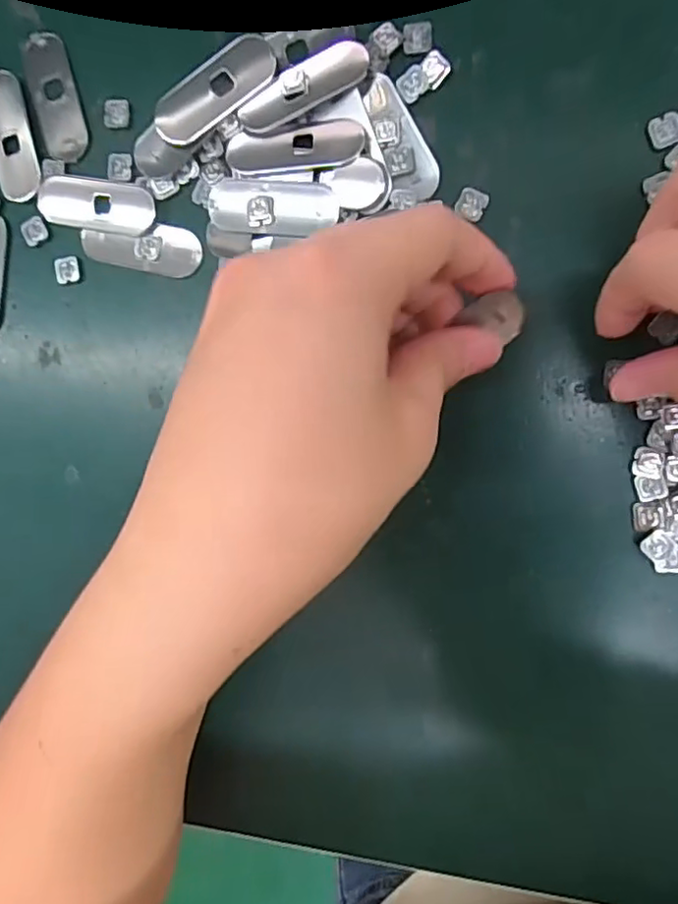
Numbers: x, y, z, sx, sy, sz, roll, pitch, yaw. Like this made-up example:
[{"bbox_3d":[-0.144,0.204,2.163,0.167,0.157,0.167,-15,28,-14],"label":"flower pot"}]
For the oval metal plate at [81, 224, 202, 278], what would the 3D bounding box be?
[{"bbox_3d":[-0.078,-0.081,0.238,0.049,0.004,0.019,14,96,8],"label":"oval metal plate"}]

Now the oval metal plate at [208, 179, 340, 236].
[{"bbox_3d":[-0.025,-0.091,0.226,0.049,0.004,0.018,7,95,9],"label":"oval metal plate"}]

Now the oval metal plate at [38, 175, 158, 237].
[{"bbox_3d":[-0.096,-0.098,0.239,0.048,0.004,0.019,11,95,8],"label":"oval metal plate"}]

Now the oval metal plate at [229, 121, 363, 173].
[{"bbox_3d":[-0.016,-0.112,0.221,0.050,0.004,0.017,-4,93,10],"label":"oval metal plate"}]

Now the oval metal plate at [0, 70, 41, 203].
[{"bbox_3d":[-0.131,-0.126,0.241,0.016,0.004,0.050,-10,92,10],"label":"oval metal plate"}]

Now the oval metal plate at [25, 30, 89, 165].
[{"bbox_3d":[-0.112,-0.140,0.241,0.017,0.004,0.049,-13,91,10],"label":"oval metal plate"}]

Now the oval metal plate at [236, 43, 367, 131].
[{"bbox_3d":[-0.013,-0.134,0.222,0.050,0.004,0.015,-27,89,10],"label":"oval metal plate"}]

